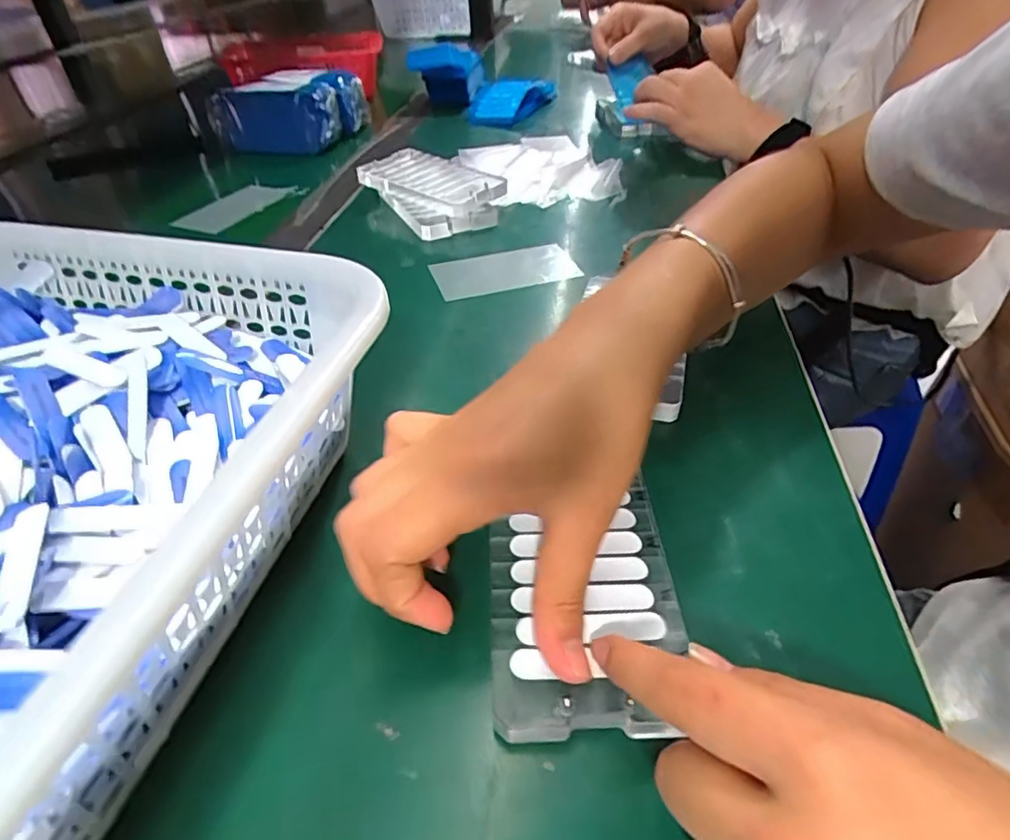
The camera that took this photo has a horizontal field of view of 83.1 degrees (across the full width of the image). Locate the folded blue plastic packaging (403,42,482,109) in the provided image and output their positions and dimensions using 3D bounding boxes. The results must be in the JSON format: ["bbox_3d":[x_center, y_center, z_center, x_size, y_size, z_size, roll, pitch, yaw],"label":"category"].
[{"bbox_3d":[-0.079,-0.485,0.799,0.087,0.057,0.118,11,44,13],"label":"folded blue plastic packaging"}]

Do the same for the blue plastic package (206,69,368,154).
[{"bbox_3d":[-0.248,-0.360,0.665,0.170,0.067,0.092,-11,43,-11],"label":"blue plastic package"}]

